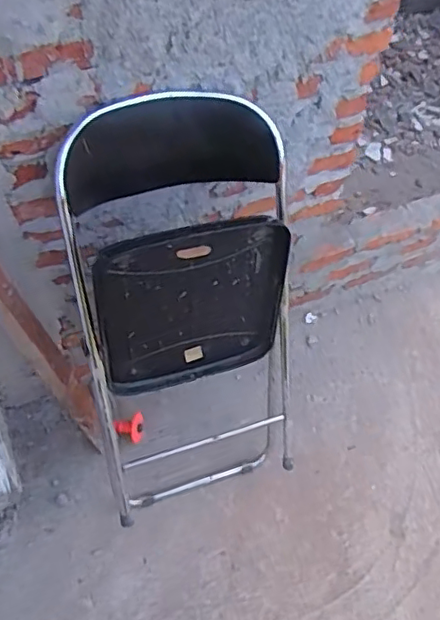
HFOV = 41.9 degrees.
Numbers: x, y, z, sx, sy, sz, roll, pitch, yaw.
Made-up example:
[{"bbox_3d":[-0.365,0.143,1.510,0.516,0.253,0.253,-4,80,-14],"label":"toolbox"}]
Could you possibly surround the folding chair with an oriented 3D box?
[{"bbox_3d":[-0.060,0.060,1.192,0.429,0.950,0.195,-13,28,-13],"label":"folding chair"}]

